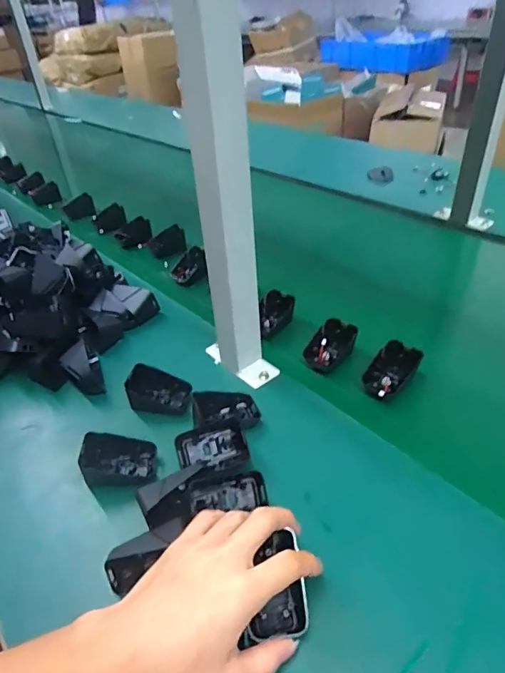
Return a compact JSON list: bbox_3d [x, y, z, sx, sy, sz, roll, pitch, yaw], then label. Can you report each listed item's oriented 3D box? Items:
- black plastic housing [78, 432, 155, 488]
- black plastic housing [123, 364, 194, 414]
[{"bbox_3d":[-0.137,0.127,0.463,0.067,0.041,0.050,-8,39,-2],"label":"black plastic housing"},{"bbox_3d":[-0.110,0.064,0.538,0.069,0.044,0.047,-3,39,3],"label":"black plastic housing"}]

